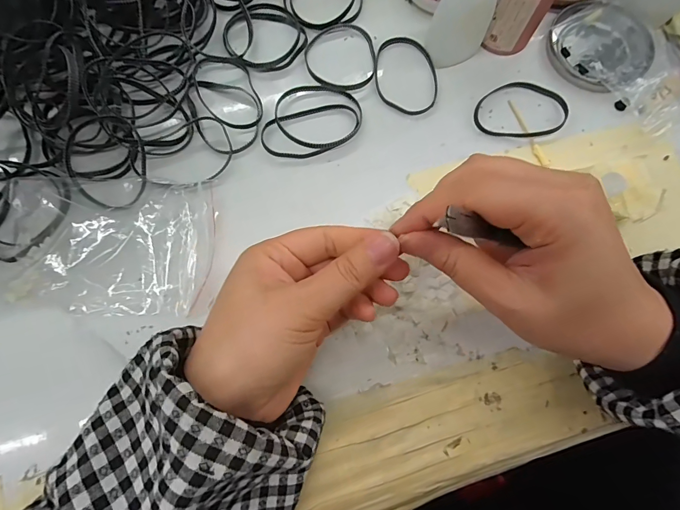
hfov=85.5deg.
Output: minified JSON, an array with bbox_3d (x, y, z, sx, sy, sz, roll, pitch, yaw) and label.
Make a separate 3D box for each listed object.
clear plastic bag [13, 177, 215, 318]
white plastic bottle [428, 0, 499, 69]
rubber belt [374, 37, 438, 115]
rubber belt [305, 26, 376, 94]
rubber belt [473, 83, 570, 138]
[{"bbox_3d":[-0.148,-0.009,0.238,0.137,0.025,0.092,2,73,-5],"label":"clear plastic bag"},{"bbox_3d":[0.091,-0.176,0.245,0.037,0.104,0.034,29,72,4],"label":"white plastic bottle"},{"bbox_3d":[0.052,-0.142,0.288,0.050,0.004,0.069,5,72,-4],"label":"rubber belt"},{"bbox_3d":[0.001,-0.155,0.288,0.056,0.005,0.059,2,73,-5],"label":"rubber belt"},{"bbox_3d":[0.137,-0.111,0.281,0.071,0.005,0.046,3,73,-5],"label":"rubber belt"}]

